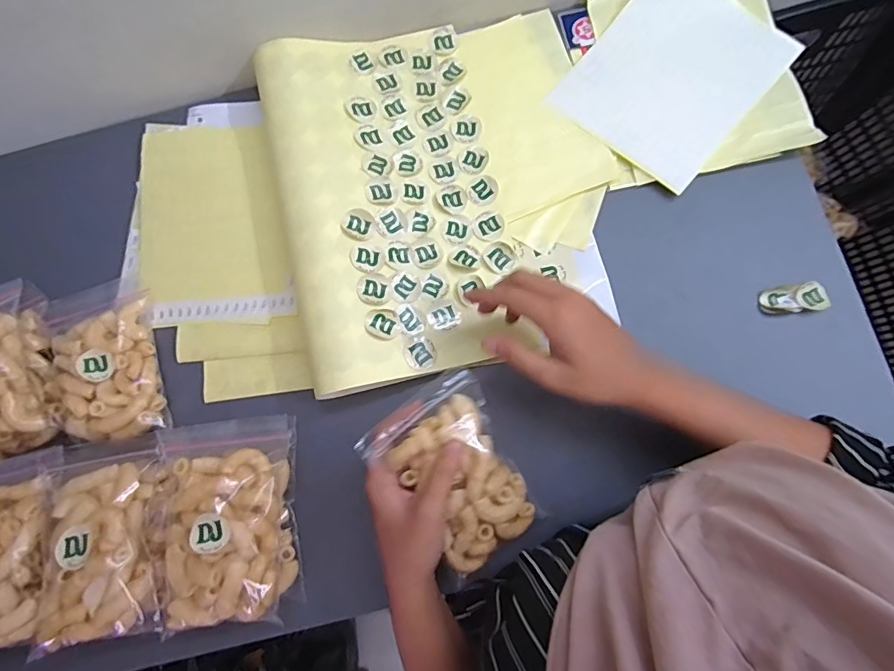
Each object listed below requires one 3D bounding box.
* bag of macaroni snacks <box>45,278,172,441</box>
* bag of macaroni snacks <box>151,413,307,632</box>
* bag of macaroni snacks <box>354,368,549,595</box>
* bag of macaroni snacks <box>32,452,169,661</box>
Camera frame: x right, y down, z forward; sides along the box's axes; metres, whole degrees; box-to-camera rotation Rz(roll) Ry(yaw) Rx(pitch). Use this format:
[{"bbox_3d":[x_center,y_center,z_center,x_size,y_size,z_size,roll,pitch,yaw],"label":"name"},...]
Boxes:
[{"bbox_3d":[-0.300,0.019,0.404,0.091,0.027,0.147,-18,79,1],"label":"bag of macaroni snacks"},{"bbox_3d":[-0.165,0.137,0.359,0.100,0.058,0.141,-5,80,3],"label":"bag of macaroni snacks"},{"bbox_3d":[0.008,0.105,0.348,0.089,0.032,0.127,-32,100,-5],"label":"bag of macaroni snacks"},{"bbox_3d":[-0.255,0.151,0.345,0.091,0.041,0.128,-11,80,2],"label":"bag of macaroni snacks"}]

